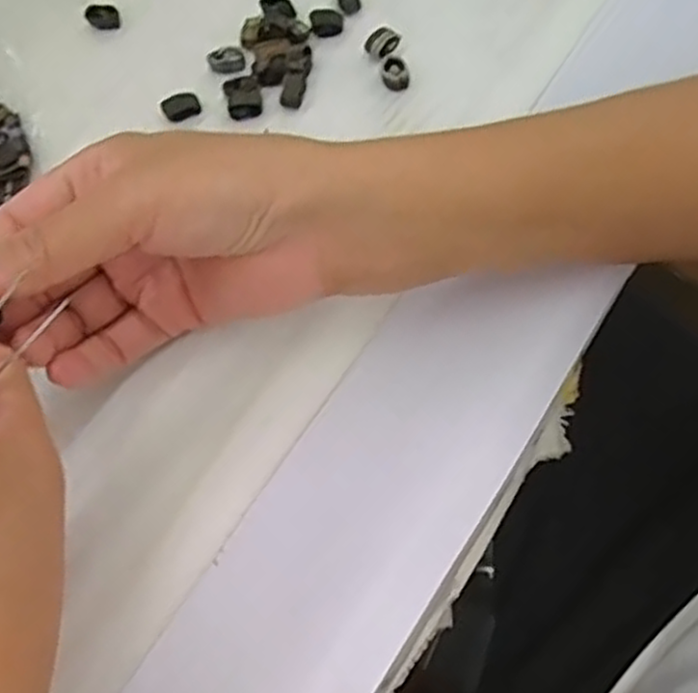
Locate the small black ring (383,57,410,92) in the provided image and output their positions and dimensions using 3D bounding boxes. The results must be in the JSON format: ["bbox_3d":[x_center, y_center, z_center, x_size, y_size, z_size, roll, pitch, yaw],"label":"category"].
[{"bbox_3d":[0.023,-0.135,0.375,0.013,0.008,0.015,-2,68,1],"label":"small black ring"}]

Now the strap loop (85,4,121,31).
[{"bbox_3d":[-0.131,-0.175,0.399,0.016,0.009,0.009,3,69,3],"label":"strap loop"}]

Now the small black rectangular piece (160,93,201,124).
[{"bbox_3d":[-0.084,-0.120,0.377,0.018,0.005,0.013,-26,70,-9],"label":"small black rectangular piece"}]

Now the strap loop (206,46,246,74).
[{"bbox_3d":[-0.063,-0.147,0.385,0.019,0.006,0.013,-11,69,-3],"label":"strap loop"}]

